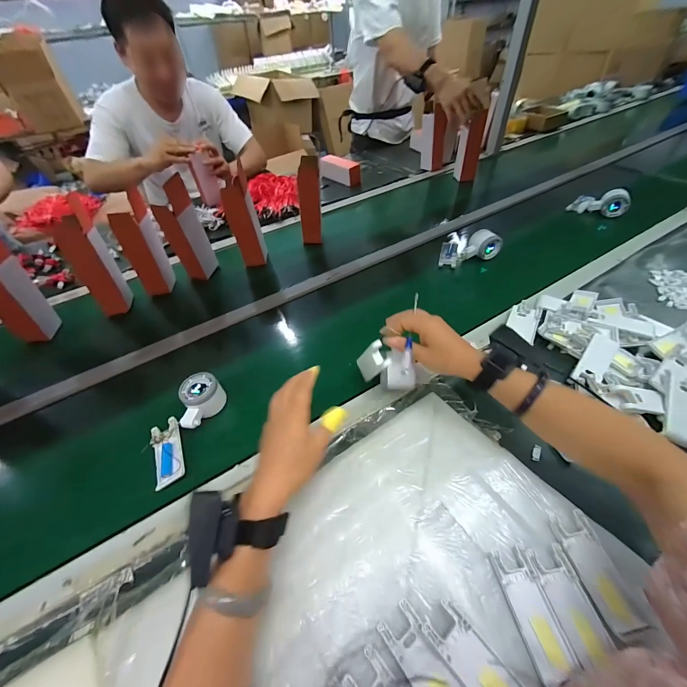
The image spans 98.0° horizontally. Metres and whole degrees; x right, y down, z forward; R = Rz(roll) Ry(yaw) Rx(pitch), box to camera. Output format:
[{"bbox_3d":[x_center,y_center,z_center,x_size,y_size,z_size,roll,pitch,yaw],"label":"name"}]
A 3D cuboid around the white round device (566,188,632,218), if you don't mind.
[{"bbox_3d":[0.713,-0.391,0.833,0.131,0.076,0.079,33,57,28],"label":"white round device"}]

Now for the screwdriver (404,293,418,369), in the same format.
[{"bbox_3d":[0.097,-0.020,0.426,0.010,0.015,0.117,9,73,11],"label":"screwdriver"}]

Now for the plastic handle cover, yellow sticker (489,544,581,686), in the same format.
[{"bbox_3d":[0.191,0.268,0.301,0.040,0.006,0.101,-7,48,-4],"label":"plastic handle cover, yellow sticker"}]

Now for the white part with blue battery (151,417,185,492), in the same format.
[{"bbox_3d":[-0.264,0.162,0.449,0.040,0.013,0.100,-21,50,-17],"label":"white part with blue battery"}]

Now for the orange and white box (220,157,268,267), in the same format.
[{"bbox_3d":[-0.241,-0.296,0.731,0.063,0.211,0.073,-6,48,-4],"label":"orange and white box"}]

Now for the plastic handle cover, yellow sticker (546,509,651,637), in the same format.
[{"bbox_3d":[0.268,0.237,0.319,0.038,0.008,0.102,-7,48,-4],"label":"plastic handle cover, yellow sticker"}]

